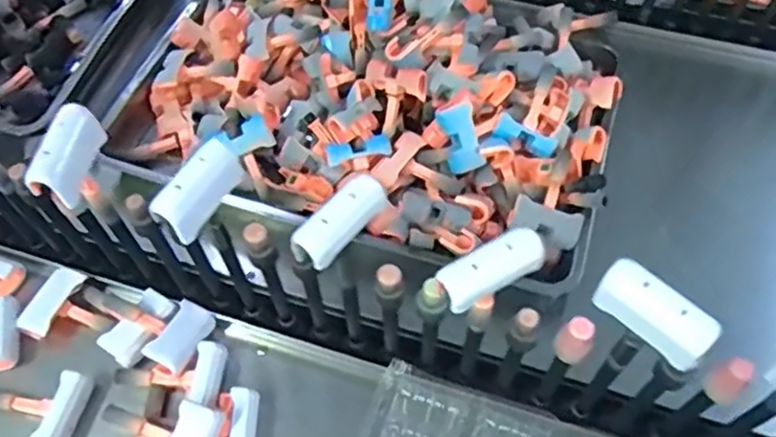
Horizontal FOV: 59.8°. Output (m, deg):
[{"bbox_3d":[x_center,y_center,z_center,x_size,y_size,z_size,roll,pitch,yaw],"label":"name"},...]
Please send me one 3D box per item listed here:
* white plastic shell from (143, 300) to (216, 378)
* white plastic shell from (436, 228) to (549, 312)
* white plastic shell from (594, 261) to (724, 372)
[{"bbox_3d":[-0.206,0.117,0.675,0.042,0.016,0.070,30,55,-5],"label":"white plastic shell"},{"bbox_3d":[0.072,0.034,0.464,0.074,0.019,0.034,-31,82,-7],"label":"white plastic shell"},{"bbox_3d":[0.176,0.063,0.447,0.076,0.034,0.027,38,65,23],"label":"white plastic shell"}]

